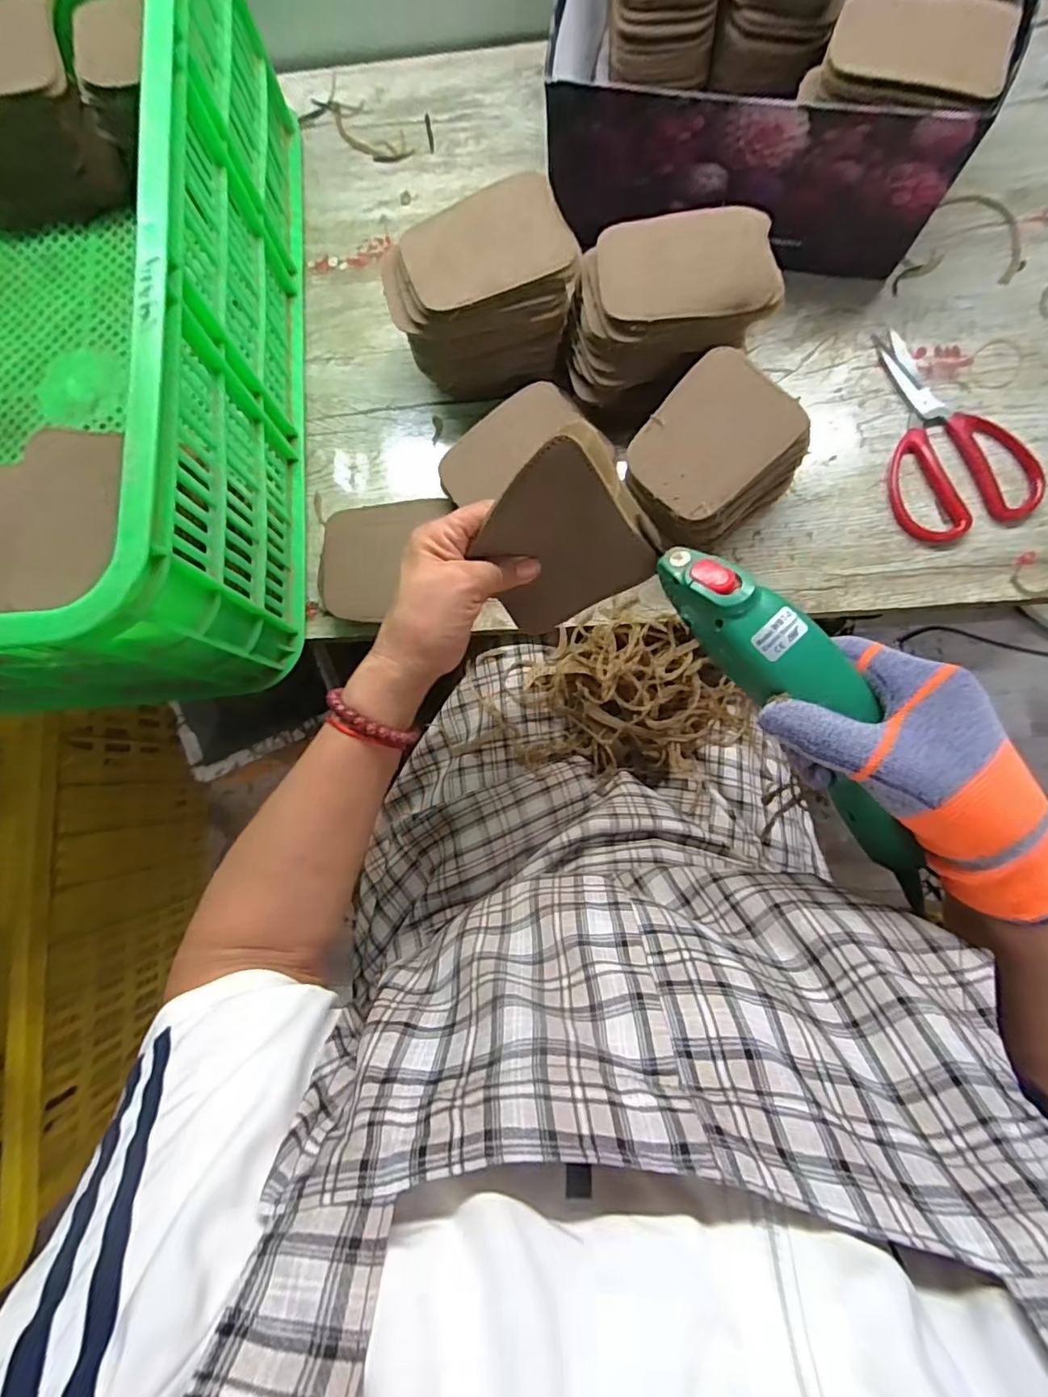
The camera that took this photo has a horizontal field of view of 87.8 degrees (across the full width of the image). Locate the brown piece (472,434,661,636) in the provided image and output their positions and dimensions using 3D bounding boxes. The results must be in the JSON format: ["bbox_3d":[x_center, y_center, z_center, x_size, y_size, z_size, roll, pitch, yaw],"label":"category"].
[{"bbox_3d":[0.015,-0.086,0.327,0.089,0.111,0.012,42,51,-18],"label":"brown piece"}]

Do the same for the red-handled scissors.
[{"bbox_3d":[0.345,-0.224,0.450,0.113,0.008,0.186,-13,80,2],"label":"red-handled scissors"}]

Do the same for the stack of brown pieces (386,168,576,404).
[{"bbox_3d":[-0.032,-0.320,0.449,0.143,0.099,0.111,-25,80,0],"label":"stack of brown pieces"}]

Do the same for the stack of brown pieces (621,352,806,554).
[{"bbox_3d":[0.145,-0.180,0.430,0.103,0.074,0.128,41,86,9],"label":"stack of brown pieces"}]

